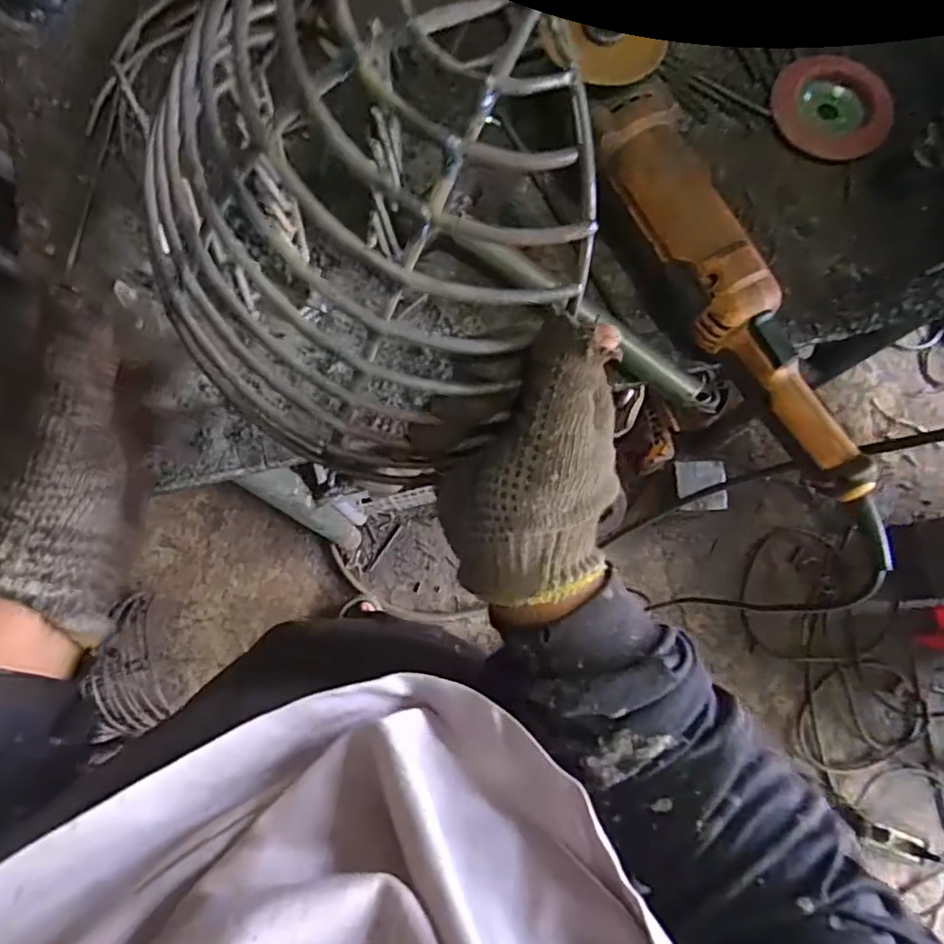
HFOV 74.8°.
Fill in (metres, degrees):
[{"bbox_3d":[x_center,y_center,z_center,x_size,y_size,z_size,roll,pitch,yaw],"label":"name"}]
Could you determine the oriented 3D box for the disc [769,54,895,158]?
[{"bbox_3d":[0.289,-0.293,0.496,0.091,0.020,0.073,31,80,5],"label":"disc"}]

